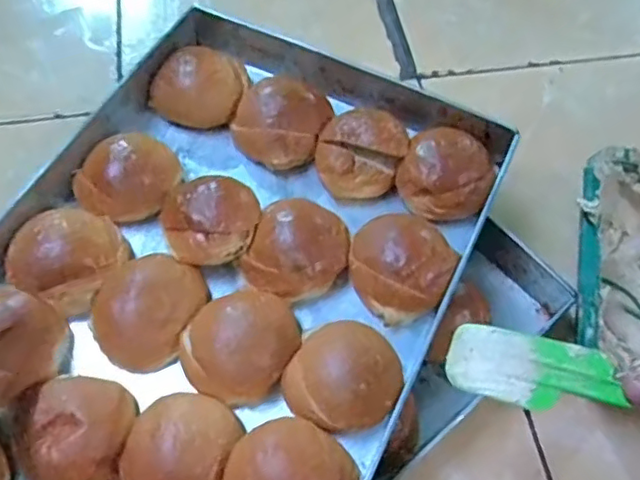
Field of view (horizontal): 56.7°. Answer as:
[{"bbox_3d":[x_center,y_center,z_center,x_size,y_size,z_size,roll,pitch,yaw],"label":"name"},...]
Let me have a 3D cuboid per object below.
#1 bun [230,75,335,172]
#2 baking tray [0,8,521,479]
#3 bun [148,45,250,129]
[{"bbox_3d":[-0.038,-0.135,0.663,0.114,0.040,0.103,-27,65,-13],"label":"bun"},{"bbox_3d":[-0.110,0.055,0.563,0.418,0.075,0.611,24,65,13],"label":"baking tray"},{"bbox_3d":[-0.136,-0.180,0.681,0.098,0.045,0.090,0,62,1],"label":"bun"}]

